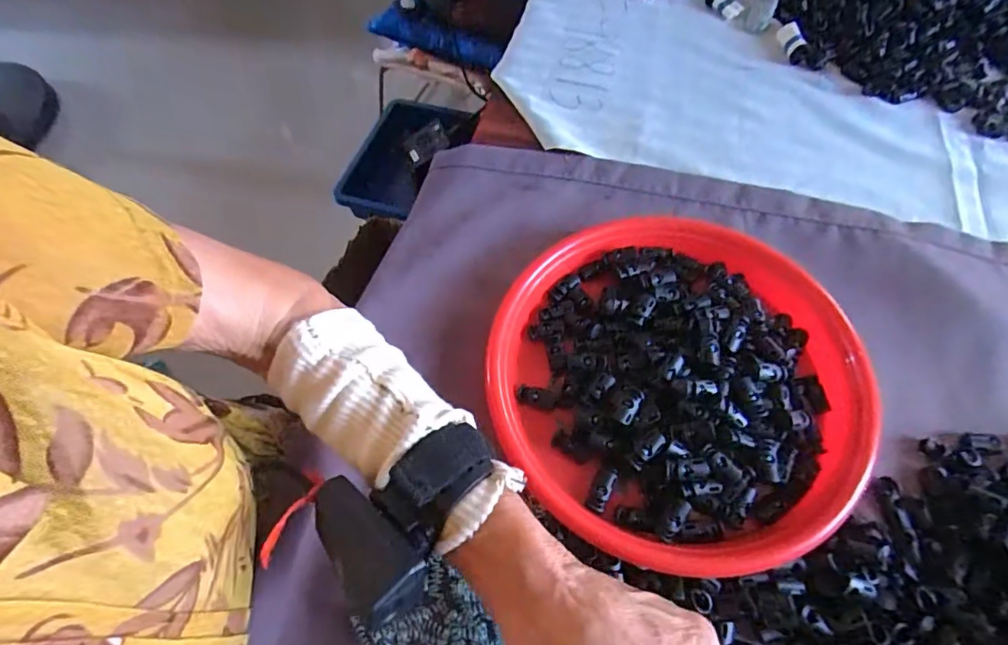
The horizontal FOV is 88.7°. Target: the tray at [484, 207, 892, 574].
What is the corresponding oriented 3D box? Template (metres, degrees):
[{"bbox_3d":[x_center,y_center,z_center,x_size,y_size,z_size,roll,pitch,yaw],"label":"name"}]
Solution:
[{"bbox_3d":[0.121,0.034,0.365,0.253,0.031,0.245,-1,61,2],"label":"tray"}]

